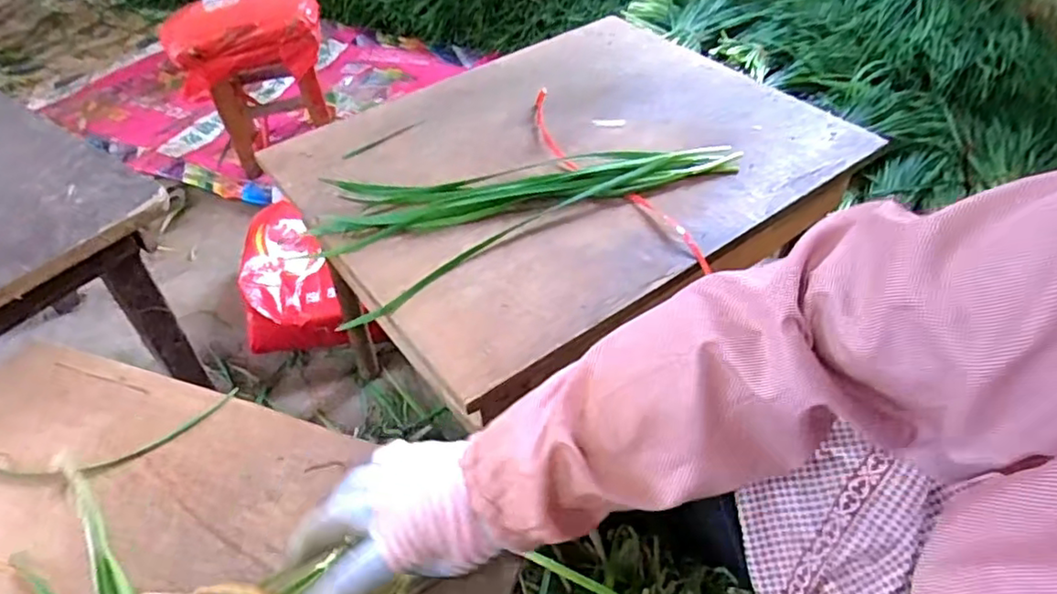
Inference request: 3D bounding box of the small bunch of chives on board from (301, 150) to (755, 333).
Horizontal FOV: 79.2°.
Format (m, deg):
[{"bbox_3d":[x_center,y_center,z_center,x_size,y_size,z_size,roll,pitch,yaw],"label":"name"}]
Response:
[{"bbox_3d":[0.010,-0.114,0.672,0.441,0.021,0.187,-18,49,-15],"label":"small bunch of chives on board"}]

